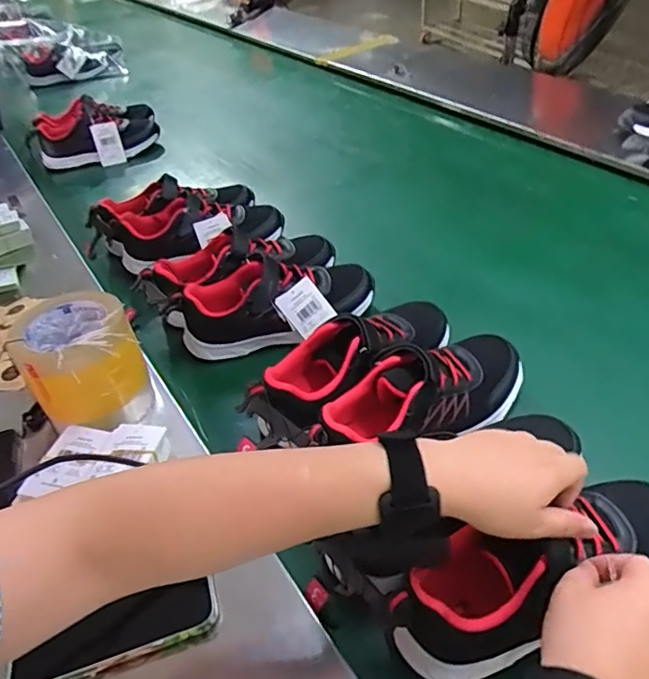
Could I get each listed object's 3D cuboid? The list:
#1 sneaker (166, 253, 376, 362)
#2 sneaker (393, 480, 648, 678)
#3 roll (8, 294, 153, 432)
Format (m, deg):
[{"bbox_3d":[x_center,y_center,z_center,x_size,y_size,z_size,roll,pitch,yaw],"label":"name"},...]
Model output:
[{"bbox_3d":[-0.063,-0.045,0.680,0.249,0.086,0.094,-12,41,-8],"label":"sneaker"},{"bbox_3d":[0.157,0.165,0.405,0.230,0.077,0.083,-22,43,-12],"label":"sneaker"},{"bbox_3d":[-0.238,0.025,0.562,0.105,0.108,0.107,-20,43,-17],"label":"roll"}]

